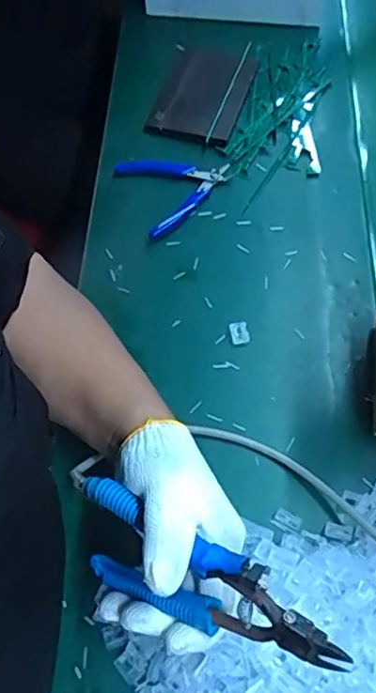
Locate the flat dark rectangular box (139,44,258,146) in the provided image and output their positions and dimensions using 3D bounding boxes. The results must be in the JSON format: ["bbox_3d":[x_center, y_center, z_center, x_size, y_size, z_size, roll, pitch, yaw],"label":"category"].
[{"bbox_3d":[0.018,-0.293,0.684,0.095,0.019,0.144,16,64,10],"label":"flat dark rectangular box"}]

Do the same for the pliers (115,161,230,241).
[{"bbox_3d":[-0.012,-0.179,0.637,0.107,0.019,0.111,-24,64,-10],"label":"pliers"}]

